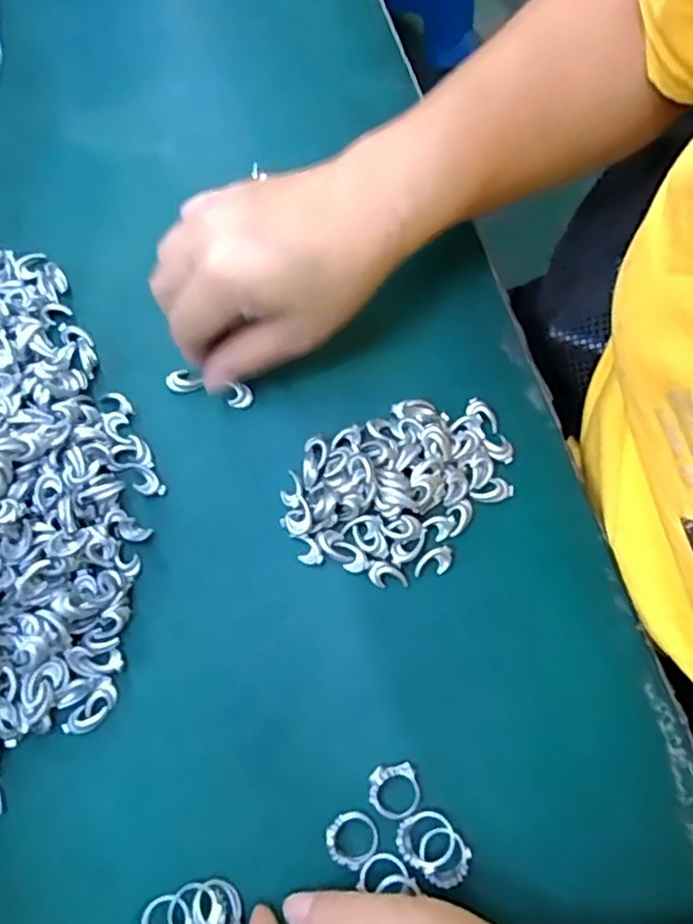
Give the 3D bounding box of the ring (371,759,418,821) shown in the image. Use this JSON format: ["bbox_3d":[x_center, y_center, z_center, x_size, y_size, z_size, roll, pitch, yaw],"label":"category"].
[{"bbox_3d":[0.021,0.147,0.299,0.022,0.007,0.022,0,75,1],"label":"ring"}]

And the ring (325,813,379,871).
[{"bbox_3d":[0.003,0.166,0.293,0.022,0.007,0.022,0,75,1],"label":"ring"}]

